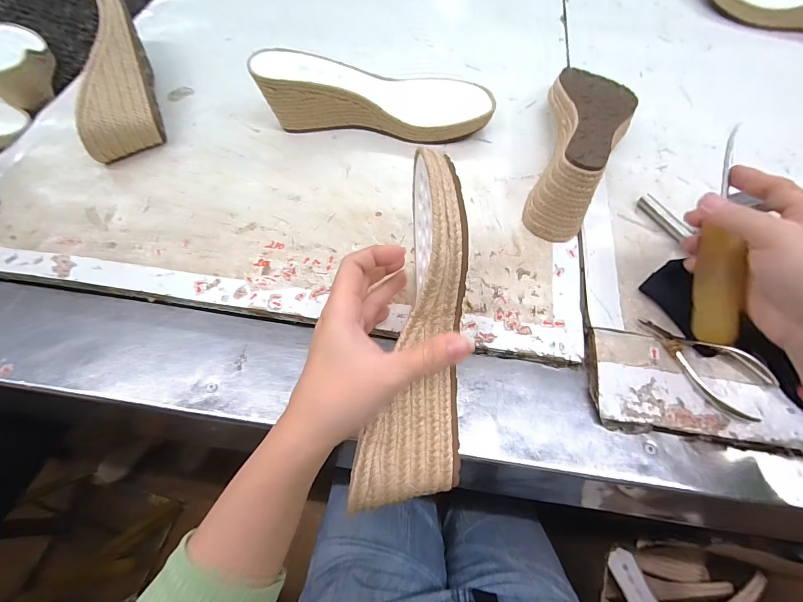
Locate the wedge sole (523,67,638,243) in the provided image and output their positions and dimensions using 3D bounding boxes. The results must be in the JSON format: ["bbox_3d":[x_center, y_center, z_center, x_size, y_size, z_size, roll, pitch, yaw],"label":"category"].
[{"bbox_3d":[0.187,-0.170,0.388,0.084,0.066,0.233,18,62,12],"label":"wedge sole"}]

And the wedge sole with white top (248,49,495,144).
[{"bbox_3d":[-0.025,-0.223,0.413,0.241,0.076,0.059,2,60,4],"label":"wedge sole with white top"}]

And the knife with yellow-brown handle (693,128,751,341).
[{"bbox_3d":[0.242,-0.052,0.283,0.023,0.027,0.168,12,77,9],"label":"knife with yellow-brown handle"}]

